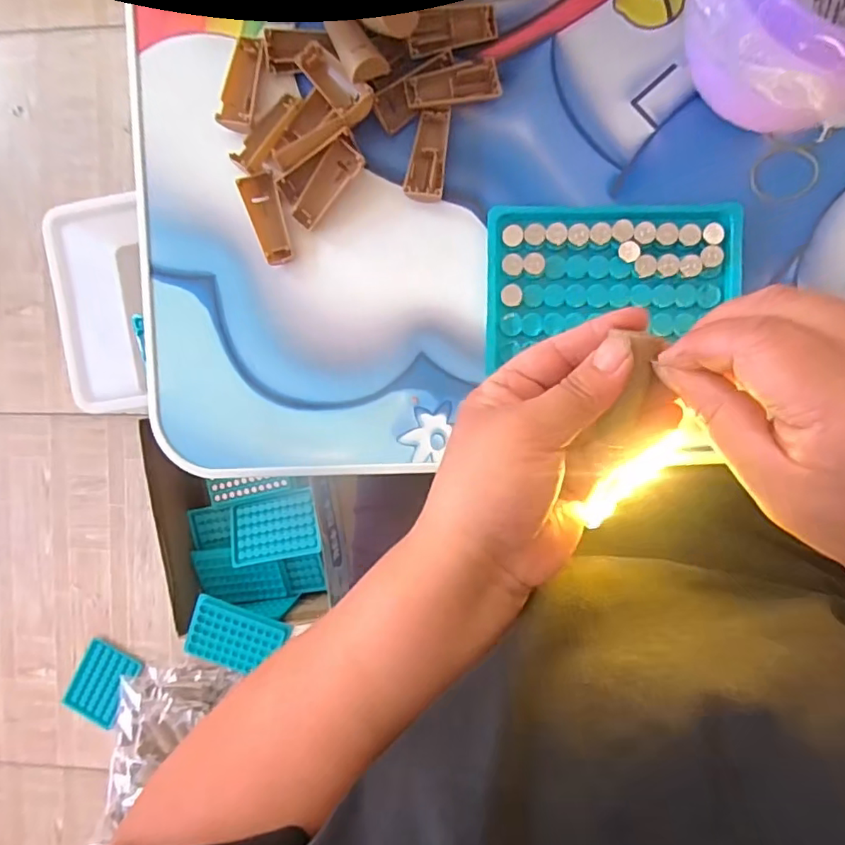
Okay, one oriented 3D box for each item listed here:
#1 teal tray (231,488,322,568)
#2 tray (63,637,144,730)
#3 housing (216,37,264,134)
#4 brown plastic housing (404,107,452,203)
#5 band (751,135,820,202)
[{"bbox_3d":[-0.217,0.155,0.800,0.122,0.007,0.097,-6,69,-19],"label":"teal tray"},{"bbox_3d":[-0.531,0.435,0.897,0.090,0.017,0.128,27,95,3],"label":"tray"},{"bbox_3d":[-0.101,-0.190,0.307,0.018,0.006,0.050,16,94,4],"label":"housing"},{"bbox_3d":[0.004,-0.147,0.300,0.020,0.008,0.048,9,94,5],"label":"brown plastic housing"},{"bbox_3d":[0.192,-0.132,0.287,0.034,0.004,0.031,0,93,5],"label":"band"}]

